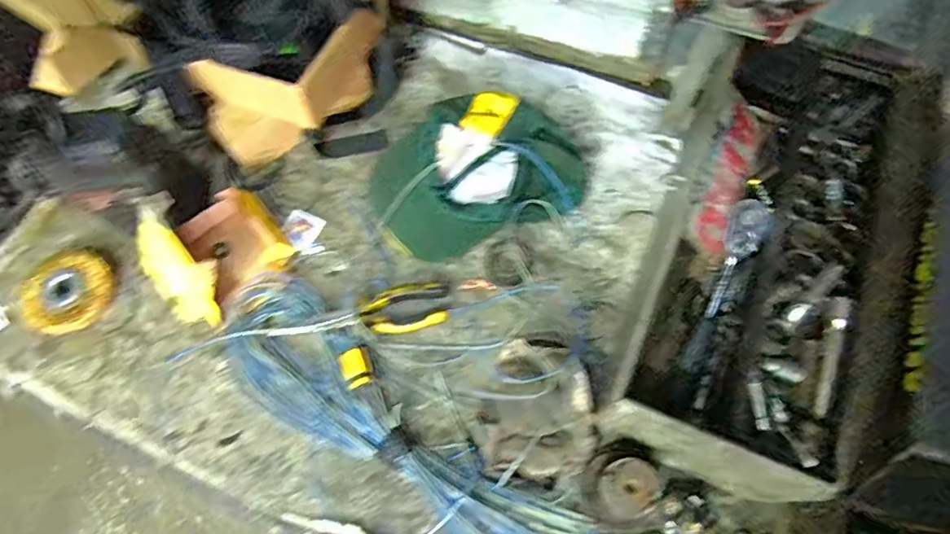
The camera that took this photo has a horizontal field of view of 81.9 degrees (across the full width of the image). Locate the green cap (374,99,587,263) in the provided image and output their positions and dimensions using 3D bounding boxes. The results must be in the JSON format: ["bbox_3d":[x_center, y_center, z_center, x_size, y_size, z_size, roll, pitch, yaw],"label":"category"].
[{"bbox_3d":[0.001,-0.121,0.681,0.251,0.082,0.165,-21,68,-10],"label":"green cap"}]

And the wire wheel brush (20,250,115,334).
[{"bbox_3d":[-0.485,0.029,0.656,0.086,0.020,0.099,10,80,-17],"label":"wire wheel brush"}]

